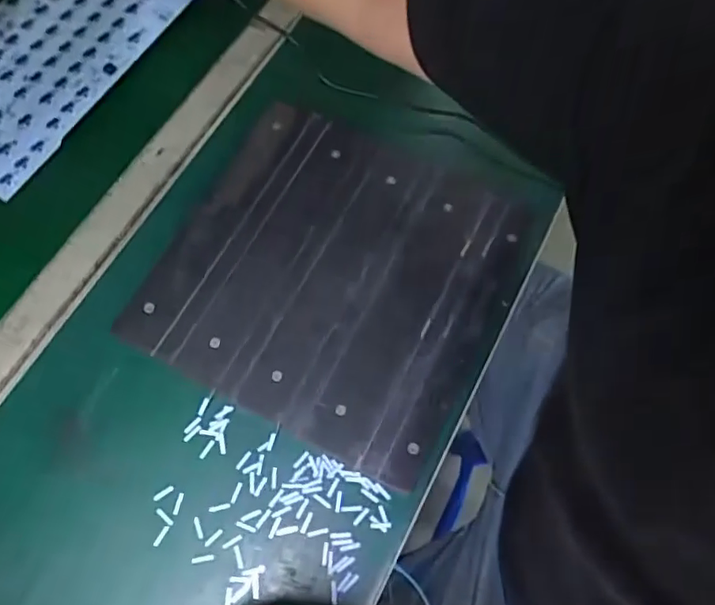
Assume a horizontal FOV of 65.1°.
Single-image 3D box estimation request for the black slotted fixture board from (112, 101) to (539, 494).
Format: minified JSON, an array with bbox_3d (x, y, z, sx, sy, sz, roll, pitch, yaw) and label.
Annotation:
[{"bbox_3d":[-0.014,-0.026,0.437,0.248,0.022,0.250,28,71,10],"label":"black slotted fixture board"}]

